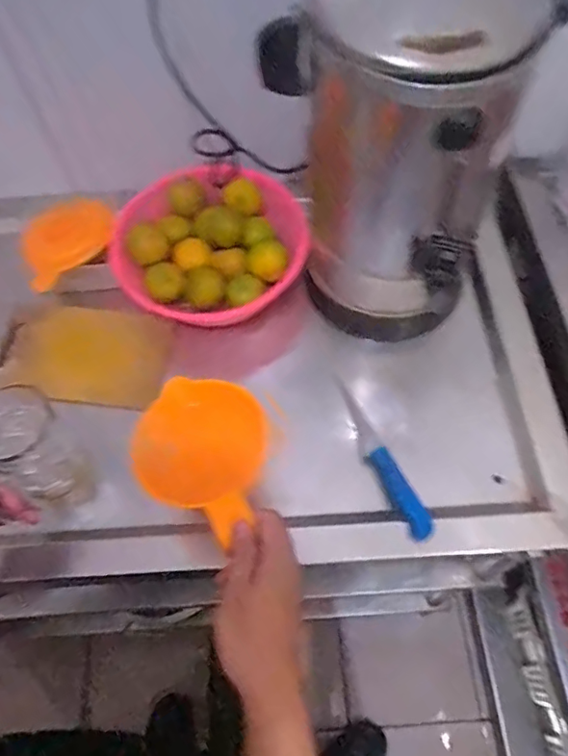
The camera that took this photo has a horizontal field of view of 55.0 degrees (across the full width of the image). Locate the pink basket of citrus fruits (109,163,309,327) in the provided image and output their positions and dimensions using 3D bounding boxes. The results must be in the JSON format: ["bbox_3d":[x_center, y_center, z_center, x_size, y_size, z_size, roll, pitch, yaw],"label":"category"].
[{"bbox_3d":[-0.111,-0.195,0.811,0.281,0.094,0.239,-14,61,-5],"label":"pink basket of citrus fruits"}]

